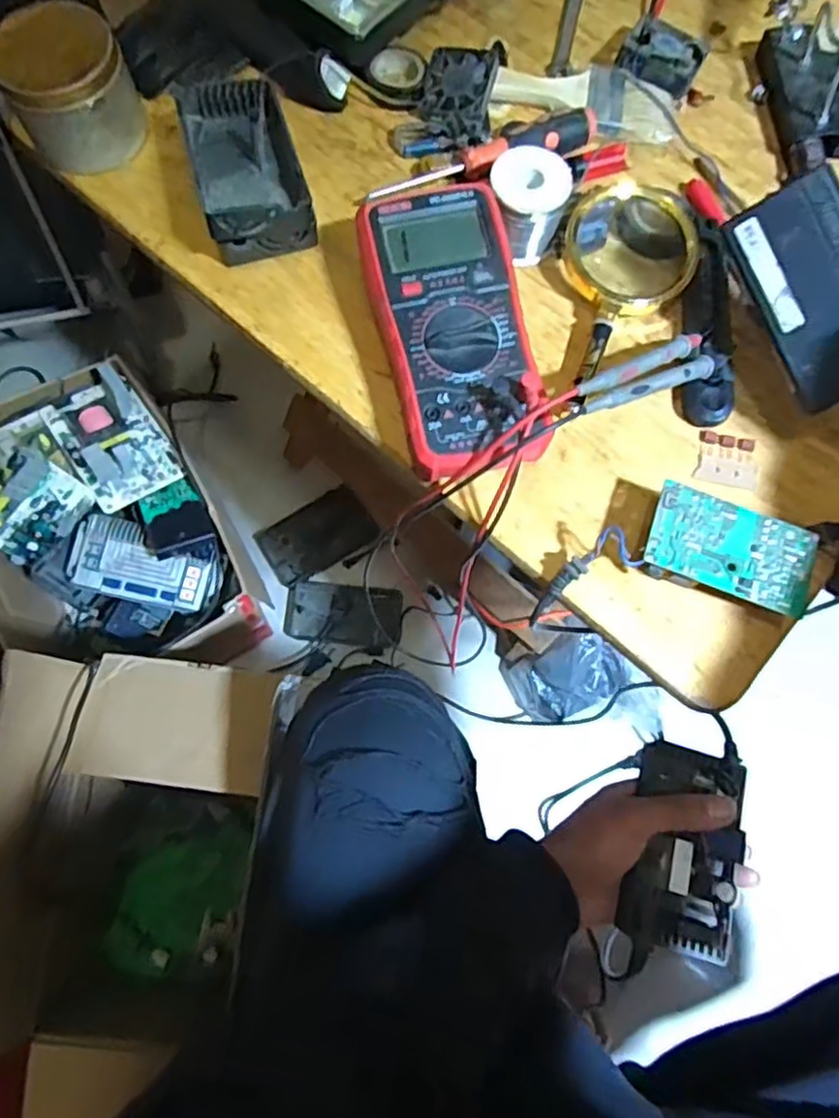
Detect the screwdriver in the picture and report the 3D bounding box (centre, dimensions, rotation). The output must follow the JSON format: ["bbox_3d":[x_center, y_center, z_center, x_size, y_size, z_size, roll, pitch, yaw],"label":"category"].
[{"bbox_3d":[0.044,-0.286,0.480,0.170,0.027,0.023,-16,74,-6],"label":"screwdriver"}]

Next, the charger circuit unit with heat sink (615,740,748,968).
[{"bbox_3d":[0.187,0.197,0.461,0.070,0.033,0.130,15,68,4],"label":"charger circuit unit with heat sink"}]

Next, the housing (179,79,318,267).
[{"bbox_3d":[-0.121,-0.276,0.468,0.072,0.044,0.134,-15,74,-5],"label":"housing"}]

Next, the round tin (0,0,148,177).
[{"bbox_3d":[-0.242,-0.327,0.468,0.083,0.061,0.081,0,73,-1],"label":"round tin"}]

